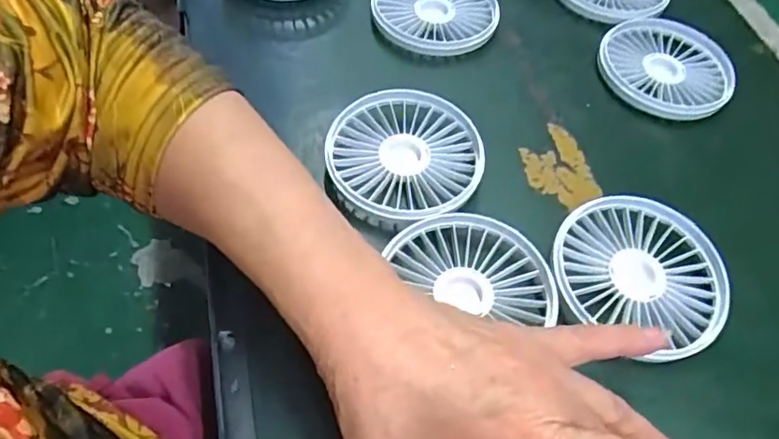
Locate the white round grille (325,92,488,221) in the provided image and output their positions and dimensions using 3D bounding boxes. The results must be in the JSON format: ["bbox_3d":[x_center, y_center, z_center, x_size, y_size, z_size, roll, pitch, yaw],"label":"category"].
[{"bbox_3d":[0.009,-0.036,0.334,0.086,0.020,0.089,3,57,-4],"label":"white round grille"}]

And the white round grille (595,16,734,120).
[{"bbox_3d":[0.193,-0.106,0.400,0.086,0.015,0.089,3,57,-4],"label":"white round grille"}]

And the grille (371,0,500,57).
[{"bbox_3d":[0.034,-0.153,0.418,0.088,0.019,0.090,3,57,-4],"label":"grille"}]

